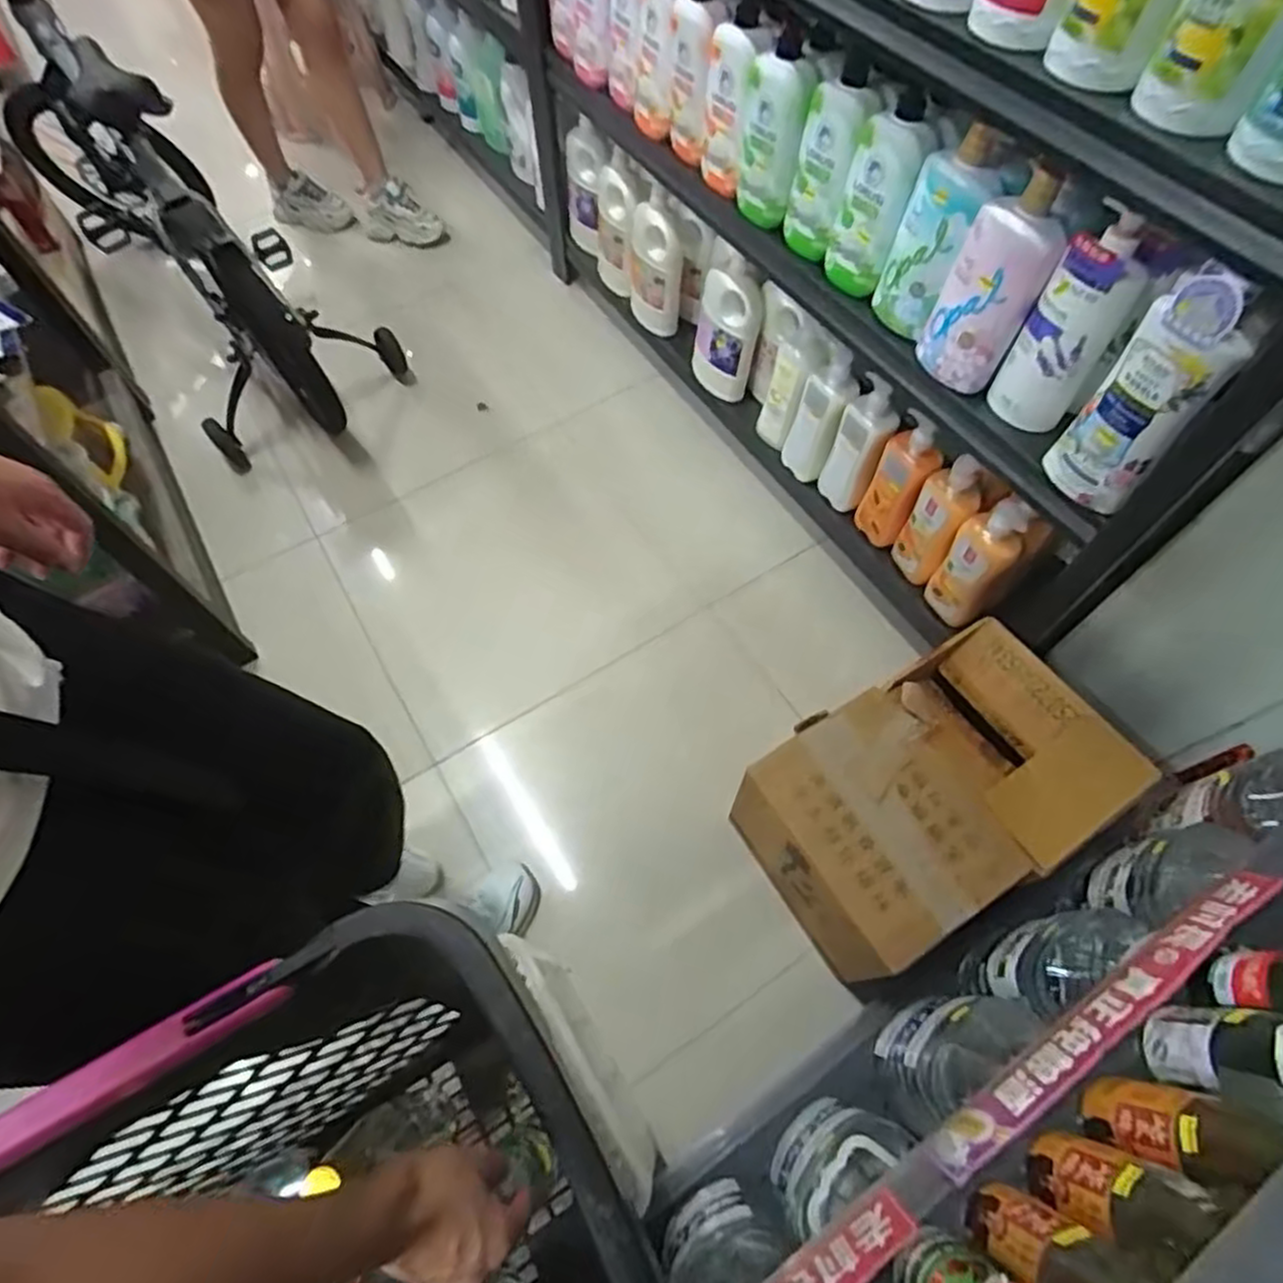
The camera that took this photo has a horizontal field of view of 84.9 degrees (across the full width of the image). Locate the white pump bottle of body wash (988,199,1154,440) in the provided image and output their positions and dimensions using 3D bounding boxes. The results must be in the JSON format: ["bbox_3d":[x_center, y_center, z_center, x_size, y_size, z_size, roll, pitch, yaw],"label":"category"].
[{"bbox_3d":[0.484,-0.352,0.795,0.054,0.231,0.088,-39,68,-18],"label":"white pump bottle of body wash"}]

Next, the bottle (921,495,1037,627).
[{"bbox_3d":[0.510,-0.120,1.077,0.085,0.234,0.070,34,68,17],"label":"bottle"}]

